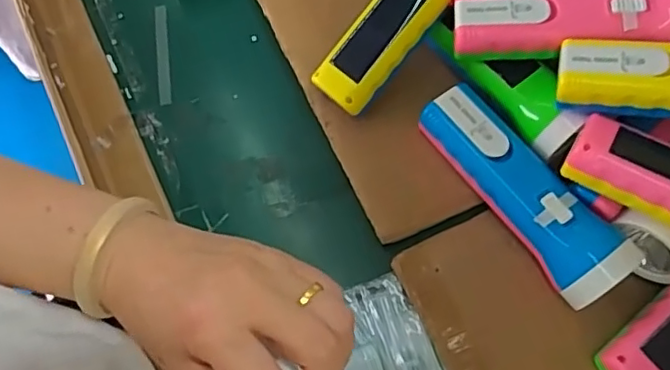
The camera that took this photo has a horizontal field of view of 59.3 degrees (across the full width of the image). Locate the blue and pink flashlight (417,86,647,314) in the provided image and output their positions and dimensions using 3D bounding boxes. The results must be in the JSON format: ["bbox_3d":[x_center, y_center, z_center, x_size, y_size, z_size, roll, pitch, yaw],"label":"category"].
[{"bbox_3d":[0.121,0.003,0.388,0.047,0.047,0.159,-35,75,-9],"label":"blue and pink flashlight"}]

